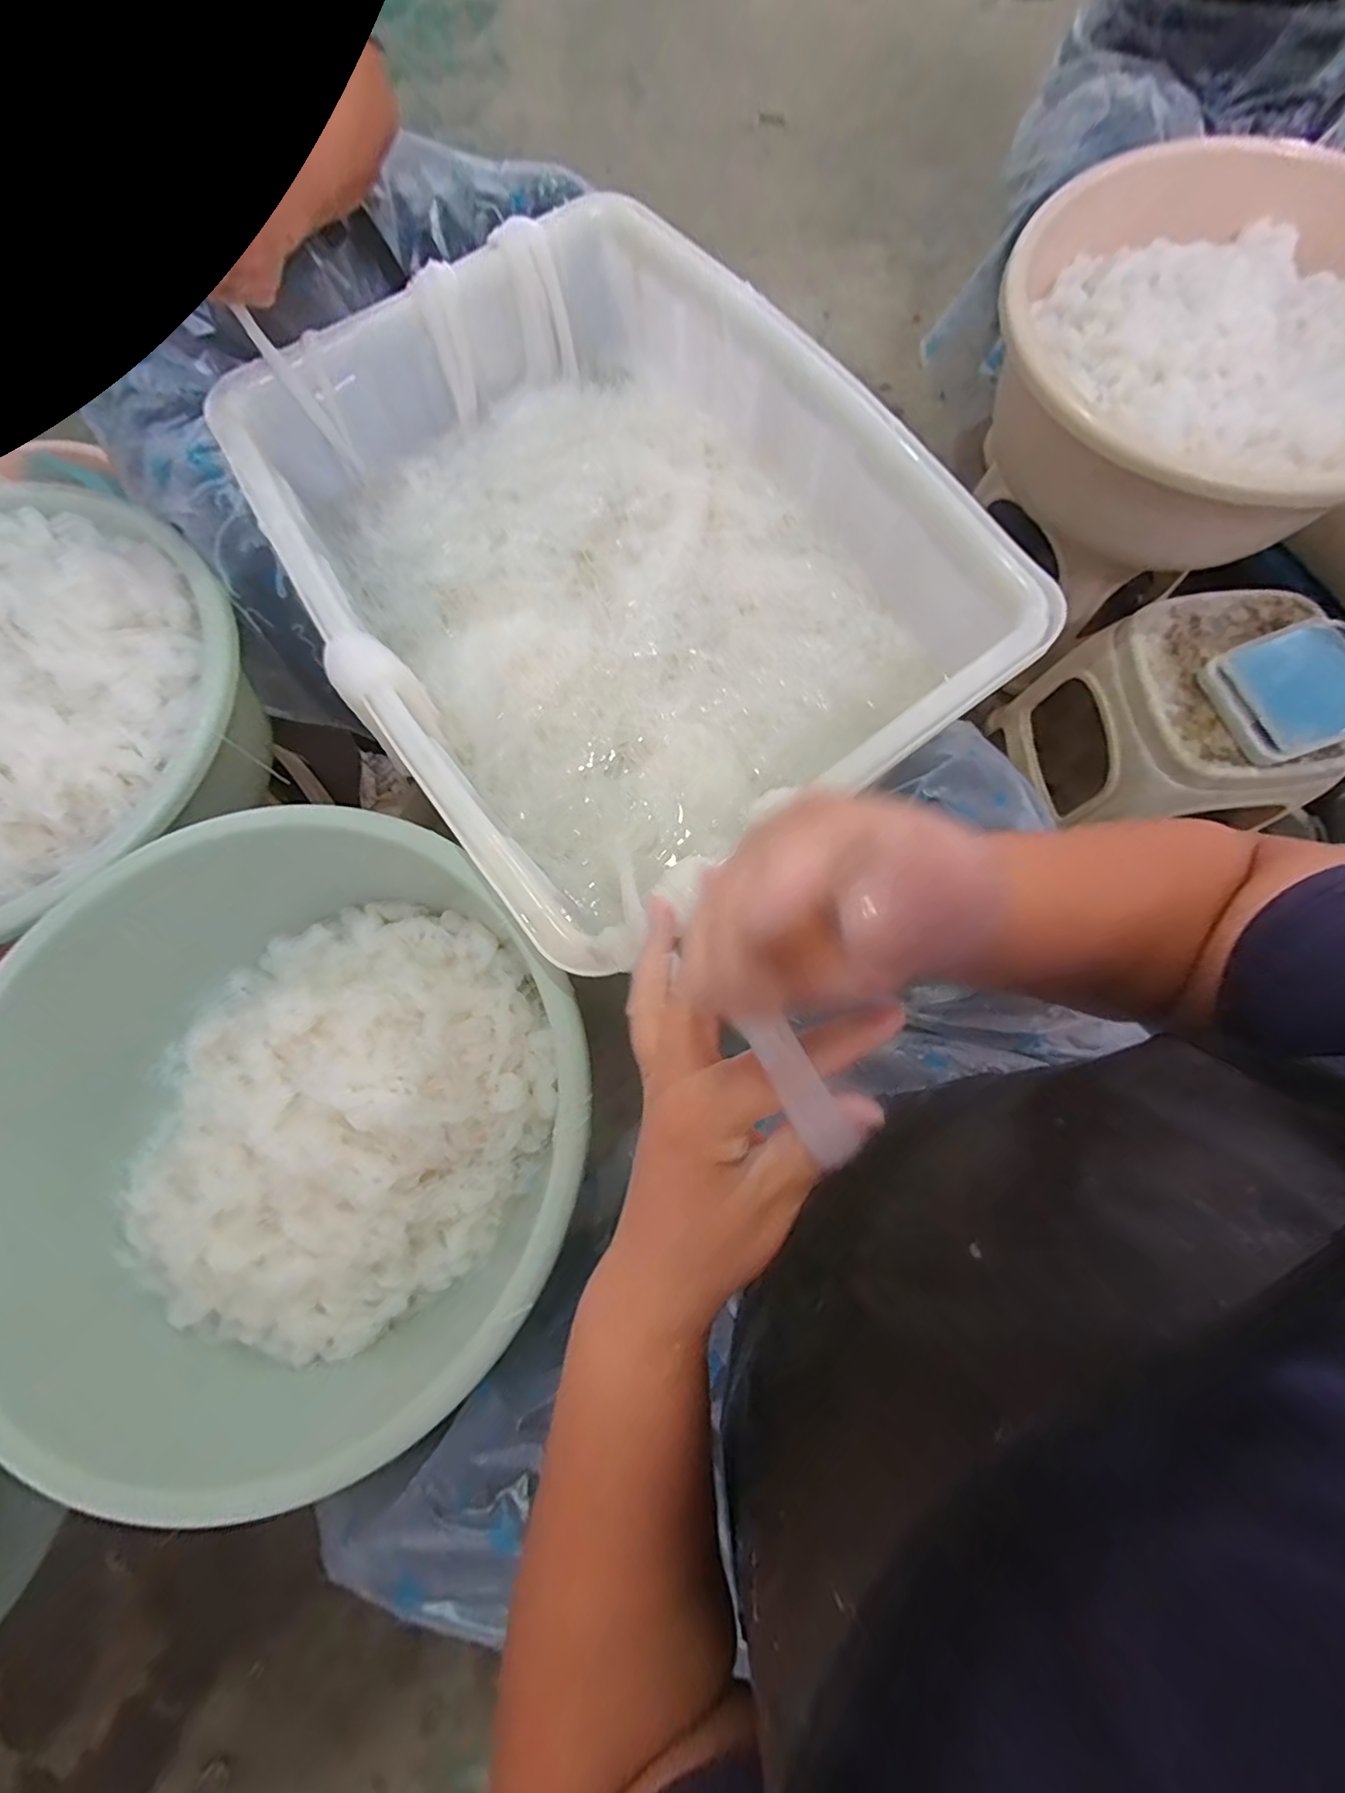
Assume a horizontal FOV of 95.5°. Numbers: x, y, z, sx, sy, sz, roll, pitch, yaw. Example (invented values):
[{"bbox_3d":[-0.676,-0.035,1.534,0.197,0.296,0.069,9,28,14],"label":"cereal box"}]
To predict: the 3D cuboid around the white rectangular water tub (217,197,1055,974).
[{"bbox_3d":[-0.064,-0.320,0.581,0.496,0.126,0.645,-35,76,-8],"label":"white rectangular water tub"}]

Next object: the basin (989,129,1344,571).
[{"bbox_3d":[0.567,-0.567,0.670,0.431,0.165,0.407,0,74,2],"label":"basin"}]

